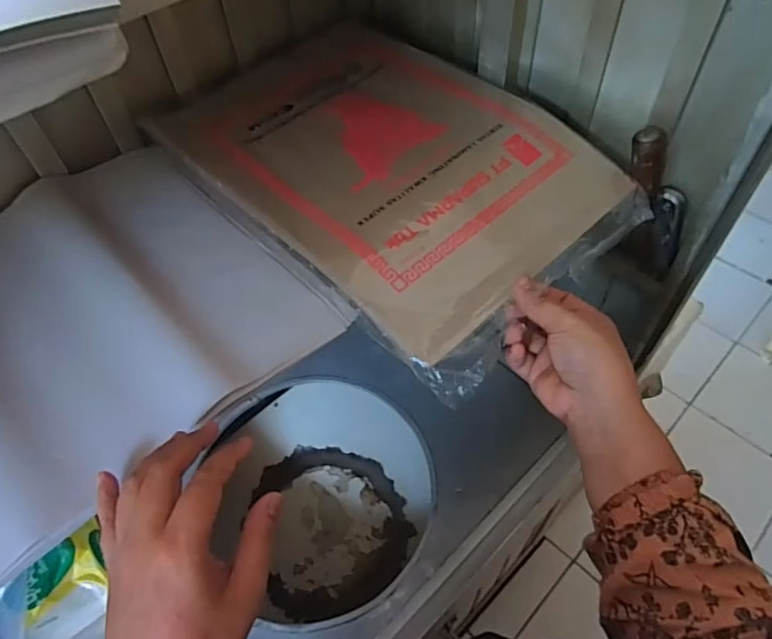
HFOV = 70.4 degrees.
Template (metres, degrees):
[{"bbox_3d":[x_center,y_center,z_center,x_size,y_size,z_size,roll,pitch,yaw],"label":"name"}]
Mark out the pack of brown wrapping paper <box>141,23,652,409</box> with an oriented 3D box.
[{"bbox_3d":[-0.002,-0.158,0.528,0.285,0.036,0.430,-38,60,-23],"label":"pack of brown wrapping paper"}]

